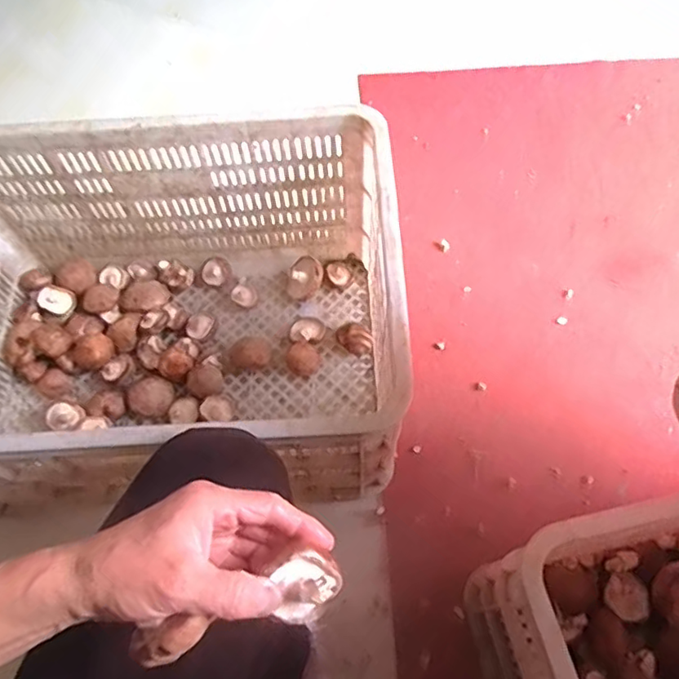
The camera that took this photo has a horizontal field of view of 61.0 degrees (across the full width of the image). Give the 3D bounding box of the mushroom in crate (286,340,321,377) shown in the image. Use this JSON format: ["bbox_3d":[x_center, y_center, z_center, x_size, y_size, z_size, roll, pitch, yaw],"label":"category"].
[{"bbox_3d":[-0.055,0.031,0.882,0.048,0.028,0.050,-1,63,2],"label":"mushroom in crate"}]

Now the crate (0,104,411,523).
[{"bbox_3d":[-0.232,-0.017,0.756,0.596,0.317,0.412,-2,63,1],"label":"crate"}]

